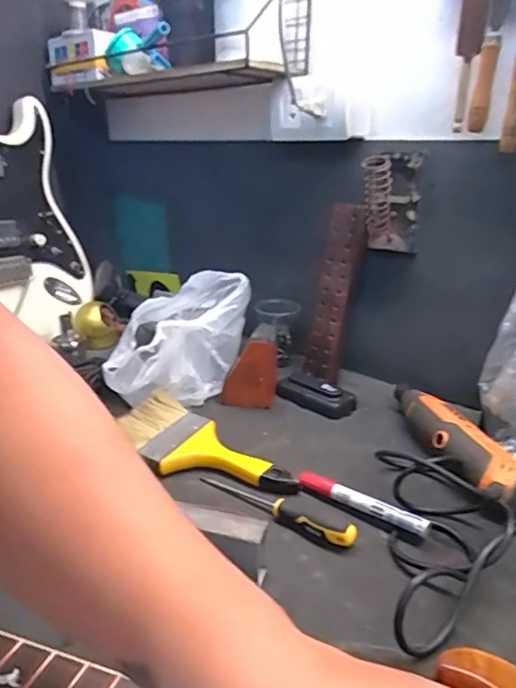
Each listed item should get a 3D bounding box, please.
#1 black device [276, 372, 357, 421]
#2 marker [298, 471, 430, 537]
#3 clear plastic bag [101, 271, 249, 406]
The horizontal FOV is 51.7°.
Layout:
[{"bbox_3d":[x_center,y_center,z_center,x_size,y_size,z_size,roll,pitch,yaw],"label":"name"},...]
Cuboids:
[{"bbox_3d":[0.076,0.067,0.712,0.106,0.035,0.033,15,25,36],"label":"black device"},{"bbox_3d":[0.098,0.150,0.509,0.130,0.013,0.012,14,25,34],"label":"marker"},{"bbox_3d":[-0.109,-0.001,0.706,0.181,0.148,0.138,1,20,3],"label":"clear plastic bag"}]

